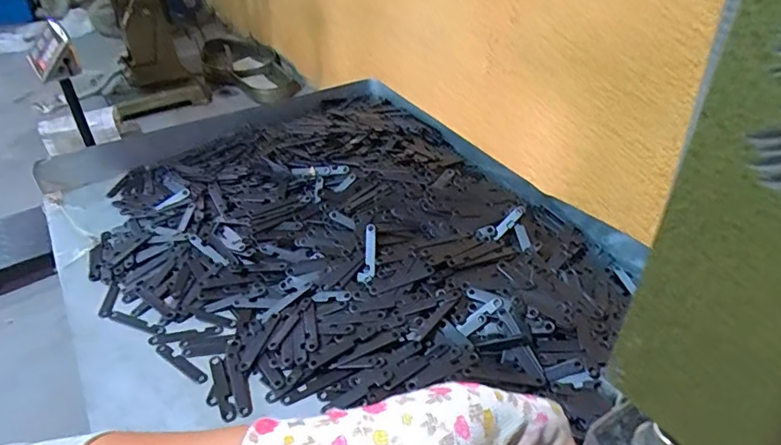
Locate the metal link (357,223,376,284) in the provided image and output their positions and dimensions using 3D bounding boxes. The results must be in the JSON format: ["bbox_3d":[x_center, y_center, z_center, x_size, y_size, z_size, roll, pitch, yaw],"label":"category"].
[{"bbox_3d":[-0.018,0.025,0.432,0.012,0.008,0.048,4,73,7],"label":"metal link"}]

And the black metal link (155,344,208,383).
[{"bbox_3d":[-0.147,0.100,0.377,0.051,0.004,0.008,22,42,28],"label":"black metal link"}]

